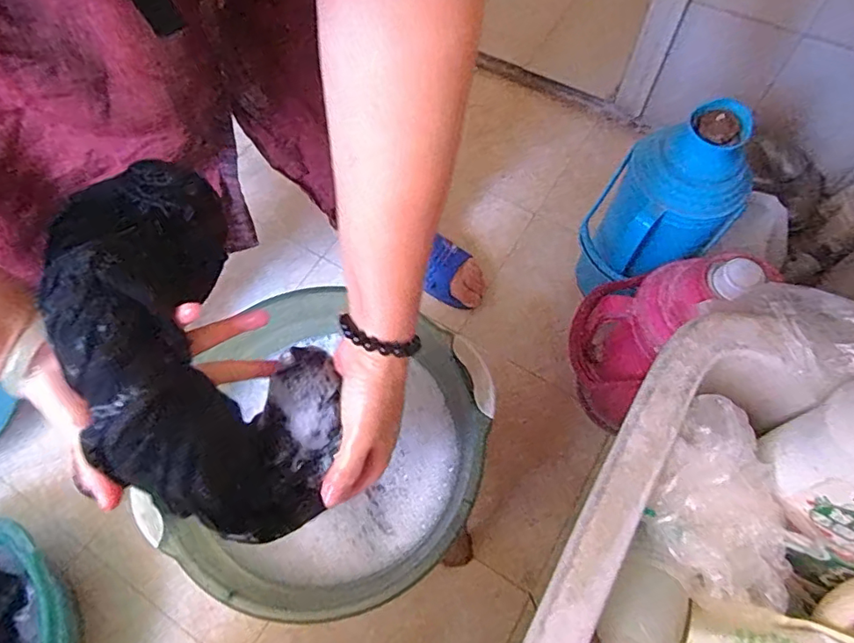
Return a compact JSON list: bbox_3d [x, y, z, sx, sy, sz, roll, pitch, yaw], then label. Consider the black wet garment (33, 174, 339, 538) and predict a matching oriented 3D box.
[{"bbox_3d":[-0.154,0.023,0.356,0.131,0.142,0.228,-34,69,-13],"label":"black wet garment"}]

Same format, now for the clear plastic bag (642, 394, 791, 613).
[{"bbox_3d":[0.215,0.129,0.377,0.109,0.059,0.124,22,67,12],"label":"clear plastic bag"}]

